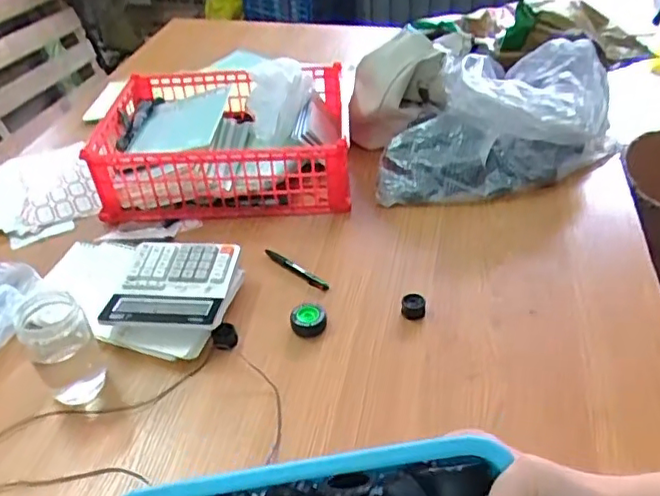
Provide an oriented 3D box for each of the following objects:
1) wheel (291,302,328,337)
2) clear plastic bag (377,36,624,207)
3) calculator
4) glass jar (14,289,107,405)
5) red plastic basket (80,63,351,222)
[{"bbox_3d":[-0.031,0.104,0.871,0.051,0.017,0.057,-3,37,-1],"label":"wheel"},{"bbox_3d":[0.327,-0.242,1.150,0.468,0.212,0.265,-2,37,1],"label":"clear plastic bag"},{"bbox_3d":[-0.231,0.051,0.888,0.161,0.028,0.168,0,37,4],"label":"calculator"},{"bbox_3d":[-0.352,0.130,0.787,0.084,0.135,0.069,-23,42,-25],"label":"glass jar"},{"bbox_3d":[-0.207,-0.219,1.207,0.470,0.137,0.365,-3,37,-1],"label":"red plastic basket"}]

